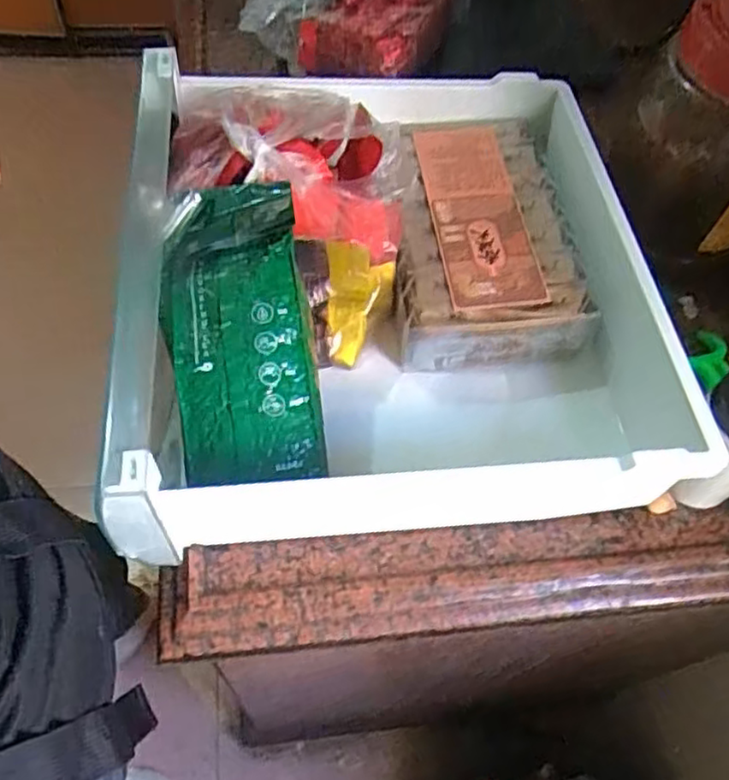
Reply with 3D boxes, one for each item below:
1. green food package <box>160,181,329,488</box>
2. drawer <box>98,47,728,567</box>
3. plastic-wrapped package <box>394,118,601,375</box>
[{"bbox_3d":[-0.080,-0.042,0.430,0.087,0.029,0.202,-7,75,-7],"label":"green food package"},{"bbox_3d":[0.023,-0.076,0.500,0.382,0.122,0.390,-5,60,-6],"label":"drawer"},{"bbox_3d":[0.085,-0.128,0.552,0.141,0.053,0.224,-4,60,-5],"label":"plastic-wrapped package"}]

